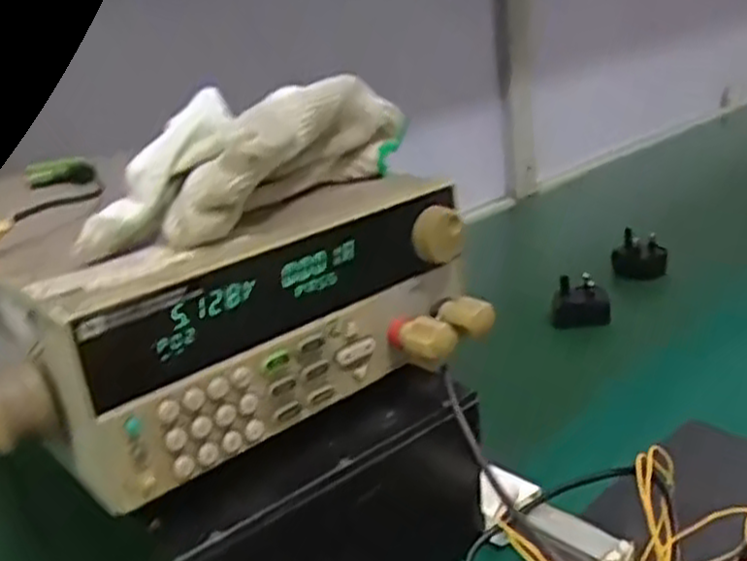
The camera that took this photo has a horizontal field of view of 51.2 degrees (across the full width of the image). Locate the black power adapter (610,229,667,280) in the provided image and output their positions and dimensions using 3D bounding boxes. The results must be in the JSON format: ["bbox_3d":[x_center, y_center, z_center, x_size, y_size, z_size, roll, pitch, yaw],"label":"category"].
[{"bbox_3d":[0.286,-0.028,0.838,0.055,0.043,0.047,4,23,25],"label":"black power adapter"}]

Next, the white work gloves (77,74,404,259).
[{"bbox_3d":[-0.057,-0.065,0.392,0.075,0.052,0.195,8,25,32],"label":"white work gloves"}]

